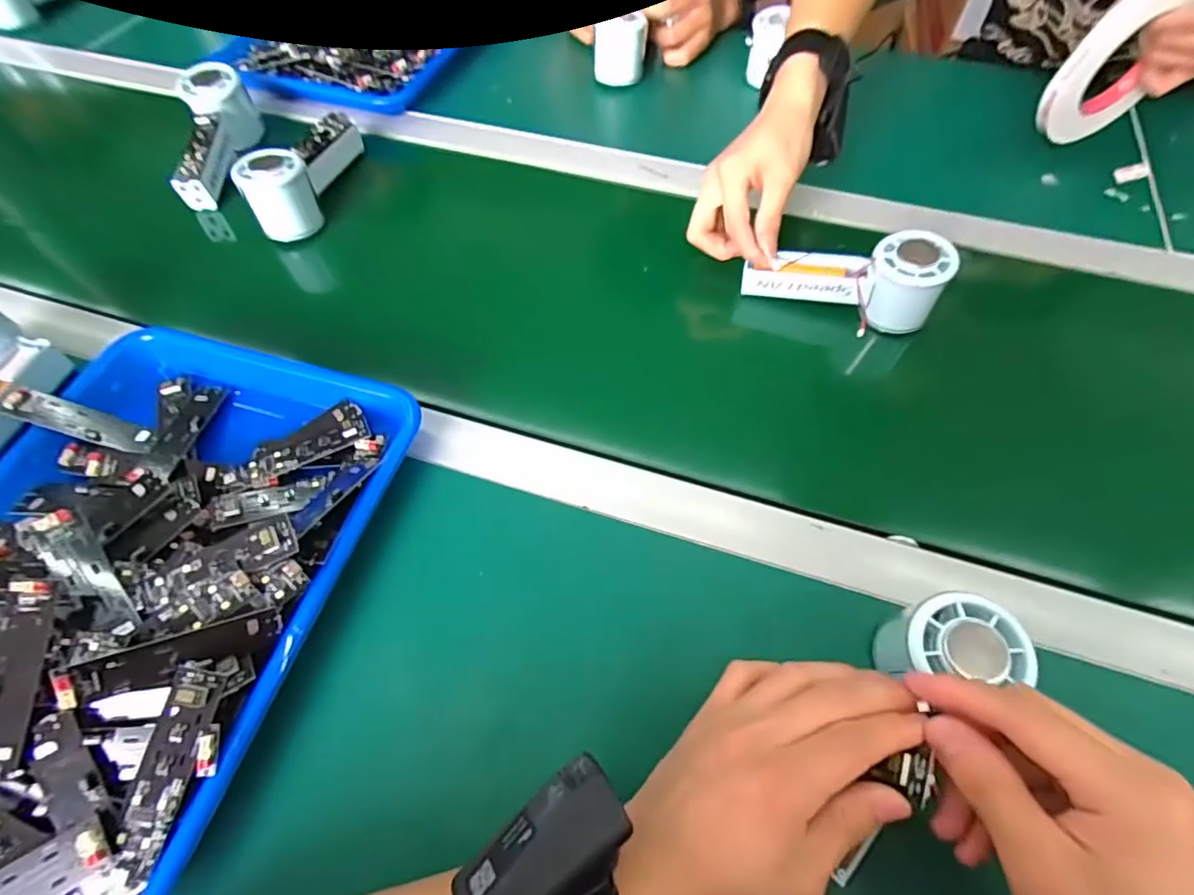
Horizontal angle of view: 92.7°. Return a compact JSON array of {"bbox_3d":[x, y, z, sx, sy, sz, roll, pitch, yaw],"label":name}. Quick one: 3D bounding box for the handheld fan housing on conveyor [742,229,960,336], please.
[{"bbox_3d":[0.200,-0.132,0.465,0.148,0.064,0.051,6,61,21],"label":"handheld fan housing on conveyor"}]

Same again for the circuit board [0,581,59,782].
[{"bbox_3d":[-0.280,0.110,0.272,0.025,0.009,0.088,0,74,1],"label":"circuit board"}]

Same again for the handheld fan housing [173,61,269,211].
[{"bbox_3d":[-0.377,-0.310,0.566,0.053,0.057,0.163,-10,61,-5],"label":"handheld fan housing"}]

